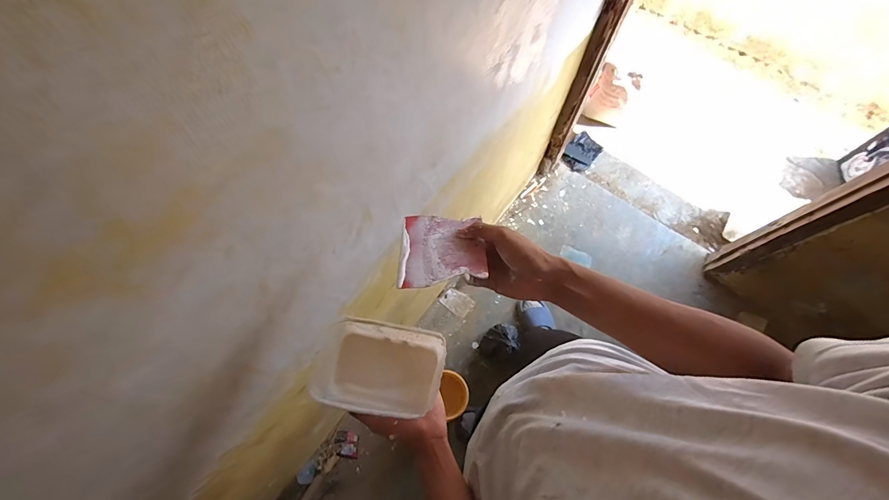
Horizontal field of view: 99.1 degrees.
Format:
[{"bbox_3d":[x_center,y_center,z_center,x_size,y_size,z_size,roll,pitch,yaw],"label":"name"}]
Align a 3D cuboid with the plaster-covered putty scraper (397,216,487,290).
[{"bbox_3d":[-0.004,-0.004,0.466,0.101,0.005,0.115,-4,46,5],"label":"plaster-covered putty scraper"}]

